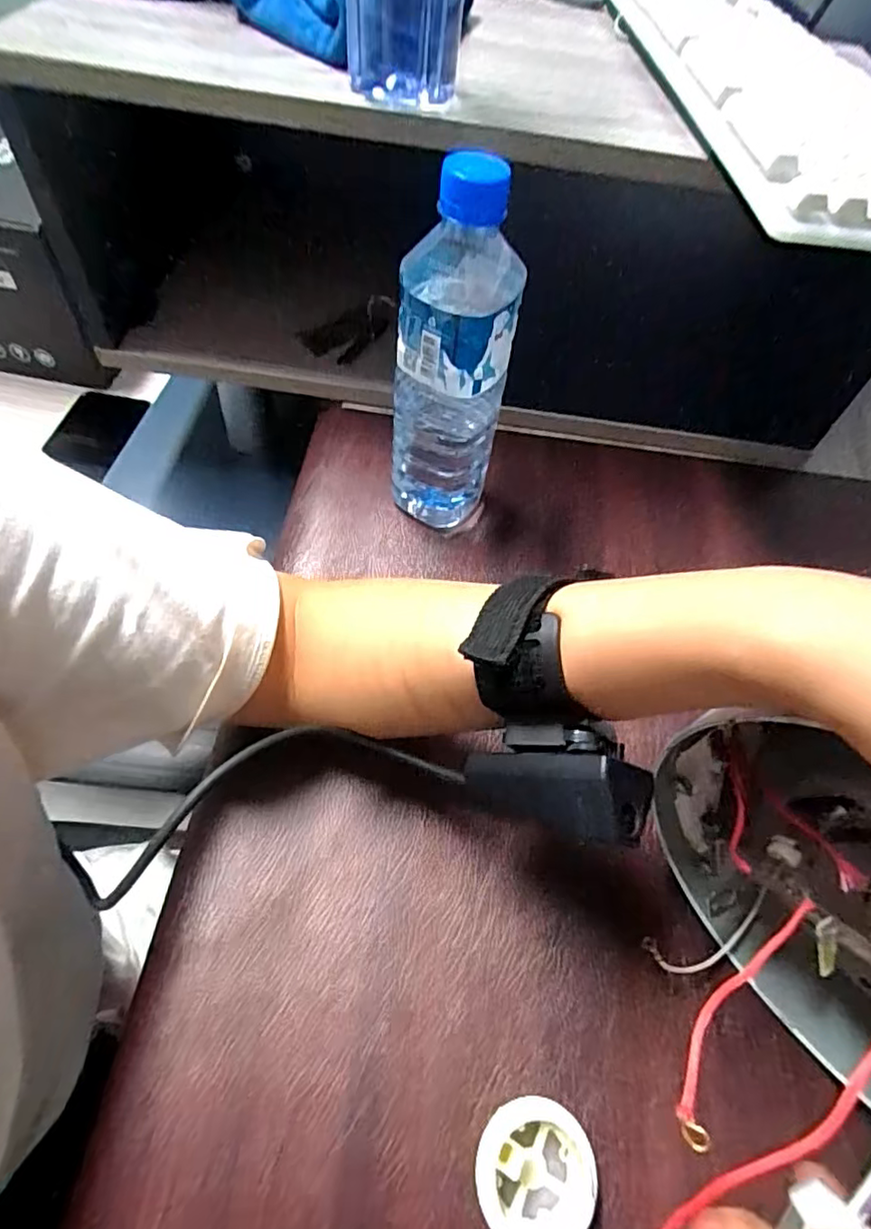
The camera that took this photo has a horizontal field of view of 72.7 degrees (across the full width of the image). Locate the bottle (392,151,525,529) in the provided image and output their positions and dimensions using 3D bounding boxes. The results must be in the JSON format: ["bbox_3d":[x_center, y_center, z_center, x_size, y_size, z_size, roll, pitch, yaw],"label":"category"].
[{"bbox_3d":[0.009,-0.141,0.356,0.068,0.212,0.053,1,57,-4],"label":"bottle"}]

